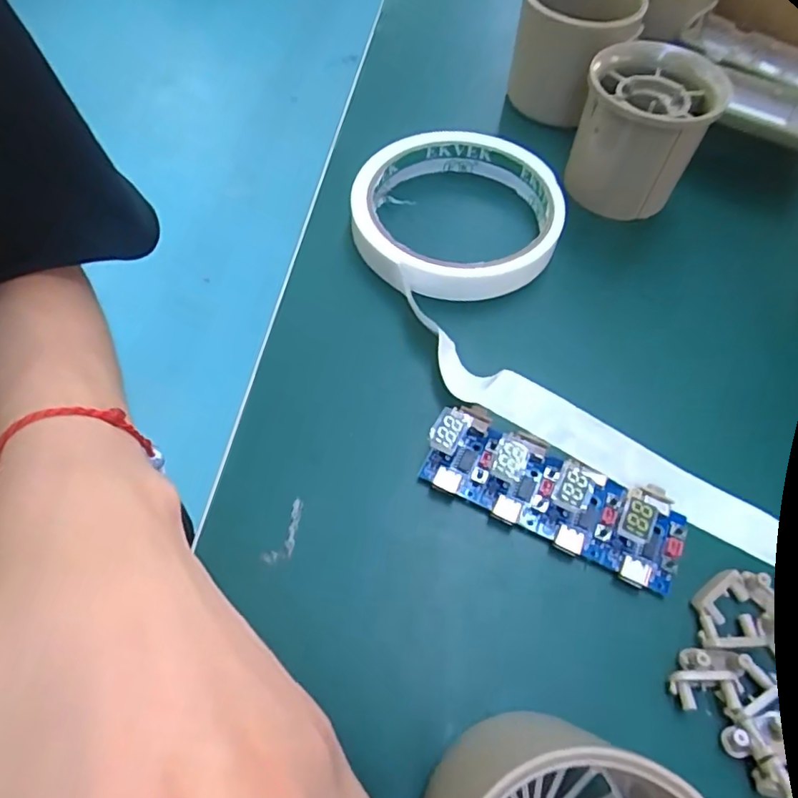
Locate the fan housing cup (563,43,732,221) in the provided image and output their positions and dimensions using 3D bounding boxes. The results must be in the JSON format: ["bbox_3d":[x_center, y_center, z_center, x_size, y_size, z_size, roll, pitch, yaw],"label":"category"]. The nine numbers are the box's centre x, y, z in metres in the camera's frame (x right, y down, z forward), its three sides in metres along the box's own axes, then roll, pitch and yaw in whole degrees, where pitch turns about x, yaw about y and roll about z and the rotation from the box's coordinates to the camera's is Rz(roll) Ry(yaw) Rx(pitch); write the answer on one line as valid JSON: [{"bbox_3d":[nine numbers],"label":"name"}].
[{"bbox_3d":[0.107,-0.118,0.257,0.052,0.055,0.048,1,60,-2],"label":"fan housing cup"}]

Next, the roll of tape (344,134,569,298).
[{"bbox_3d":[0.025,-0.083,0.256,0.090,0.024,0.088,1,60,-2],"label":"roll of tape"}]

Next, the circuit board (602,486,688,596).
[{"bbox_3d":[0.081,0.043,0.183,0.022,0.015,0.032,24,62,11],"label":"circuit board"}]

